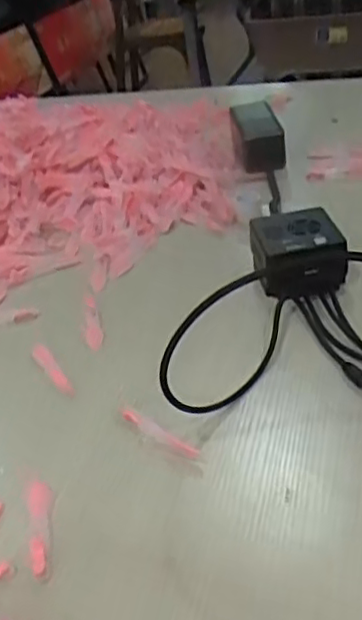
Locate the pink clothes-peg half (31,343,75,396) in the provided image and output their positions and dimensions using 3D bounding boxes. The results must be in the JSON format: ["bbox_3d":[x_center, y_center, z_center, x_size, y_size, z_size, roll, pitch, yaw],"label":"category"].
[{"bbox_3d":[-0.107,0.050,0.562,0.011,0.015,0.062,-26,51,-27],"label":"pink clothes-peg half"}]

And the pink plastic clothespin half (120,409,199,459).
[{"bbox_3d":[-0.018,0.089,0.485,0.077,0.009,0.012,25,45,39],"label":"pink plastic clothespin half"}]

